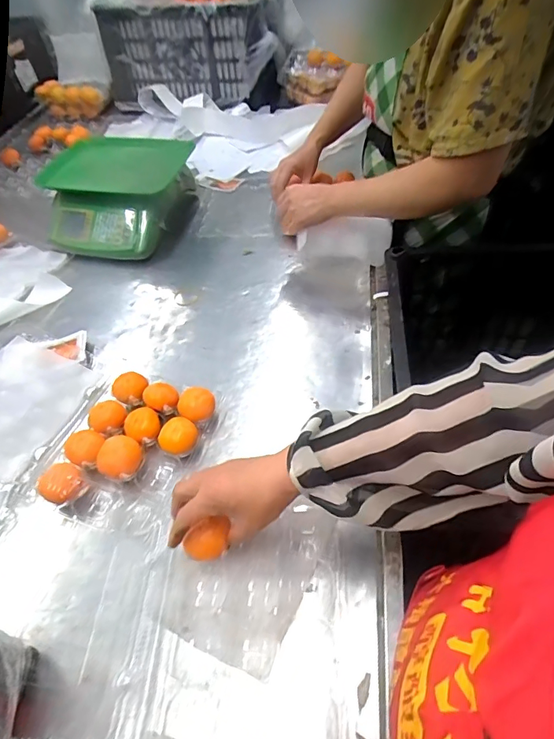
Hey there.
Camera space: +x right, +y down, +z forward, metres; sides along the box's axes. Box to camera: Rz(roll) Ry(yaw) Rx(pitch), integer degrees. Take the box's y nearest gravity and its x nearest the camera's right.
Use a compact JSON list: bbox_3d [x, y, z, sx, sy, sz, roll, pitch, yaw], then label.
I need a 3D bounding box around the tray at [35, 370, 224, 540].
[{"bbox_3d":[-0.186,0.093,0.567,0.169,0.043,0.213,11,50,15],"label":"tray"}]

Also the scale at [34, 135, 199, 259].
[{"bbox_3d":[-0.326,-0.356,0.891,0.274,0.120,0.261,7,49,11],"label":"scale"}]

